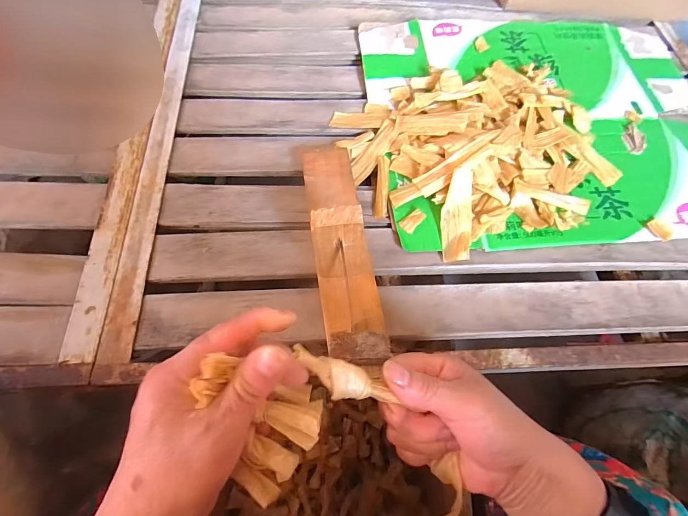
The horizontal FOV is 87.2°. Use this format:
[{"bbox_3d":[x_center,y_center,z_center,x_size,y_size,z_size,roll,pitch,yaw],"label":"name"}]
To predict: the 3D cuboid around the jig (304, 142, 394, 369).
[{"bbox_3d":[-0.003,-0.033,0.360,0.066,0.122,0.263,-7,65,-7],"label":"jig"}]

